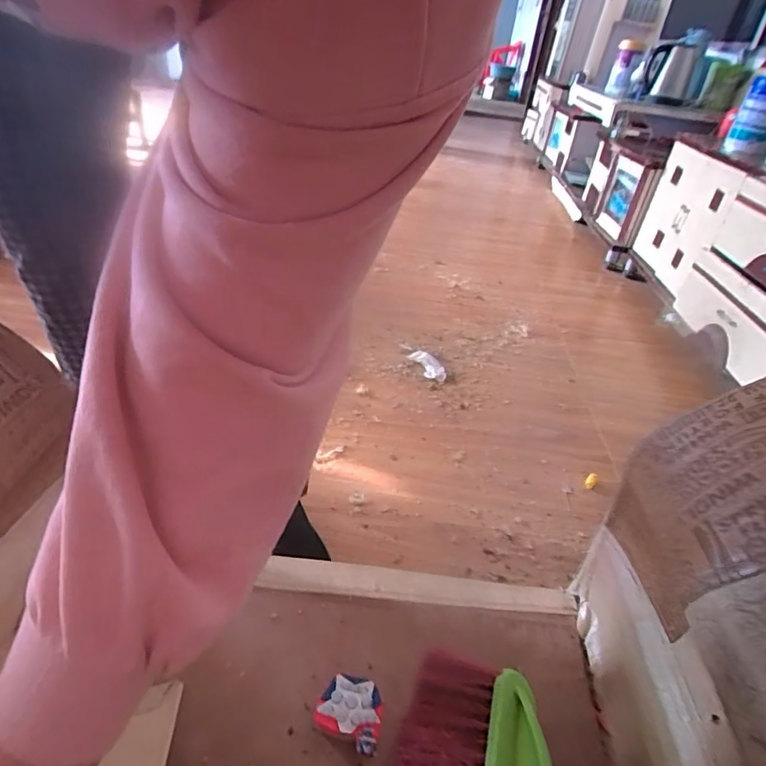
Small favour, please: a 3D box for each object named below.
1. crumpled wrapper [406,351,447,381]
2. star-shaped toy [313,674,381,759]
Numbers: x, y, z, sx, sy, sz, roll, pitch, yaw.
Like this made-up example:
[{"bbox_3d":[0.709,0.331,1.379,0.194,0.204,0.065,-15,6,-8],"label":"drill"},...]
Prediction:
[{"bbox_3d":[0.114,-0.047,1.240,0.048,0.026,0.123,-15,41,-27],"label":"crumpled wrapper"},{"bbox_3d":[-0.027,0.307,0.462,0.062,0.024,0.051,21,38,19],"label":"star-shaped toy"}]

